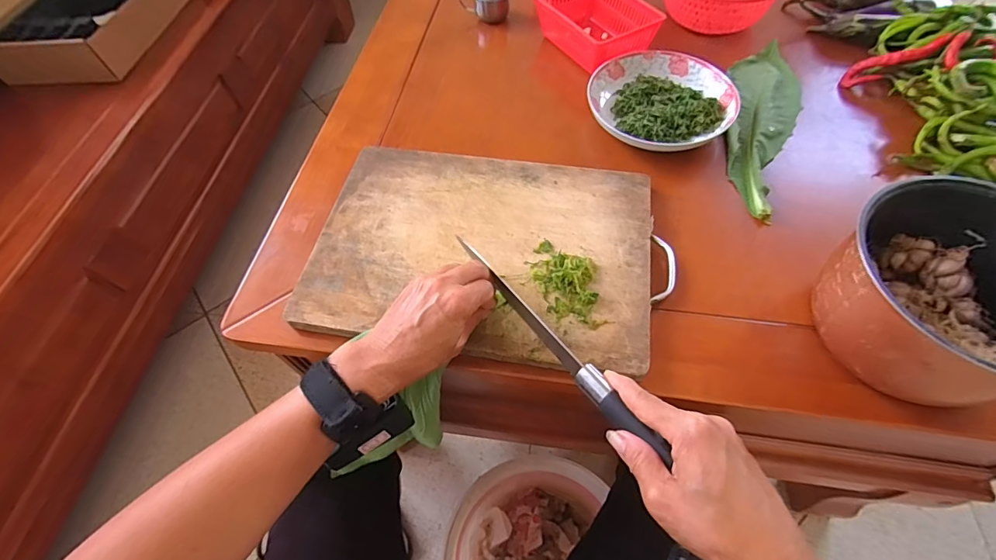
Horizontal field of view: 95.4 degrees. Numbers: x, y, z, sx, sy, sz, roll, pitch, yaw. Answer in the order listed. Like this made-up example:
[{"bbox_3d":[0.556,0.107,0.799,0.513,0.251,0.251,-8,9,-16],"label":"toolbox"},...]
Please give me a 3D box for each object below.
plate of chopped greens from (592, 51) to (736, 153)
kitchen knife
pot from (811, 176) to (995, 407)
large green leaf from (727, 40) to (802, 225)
[{"bbox_3d":[0.197,-0.223,0.564,0.160,0.036,0.161,-1,58,2],"label":"plate of chopped greens"},{"bbox_3d":[0.032,0.037,0.366,0.017,0.031,0.262,-32,54,-16],"label":"kitchen knife"},{"bbox_3d":[0.358,0.017,0.363,0.162,0.106,0.162,-1,58,2],"label":"pot"},{"bbox_3d":[0.329,-0.194,0.554,0.085,0.012,0.306,13,60,11],"label":"large green leaf"}]

